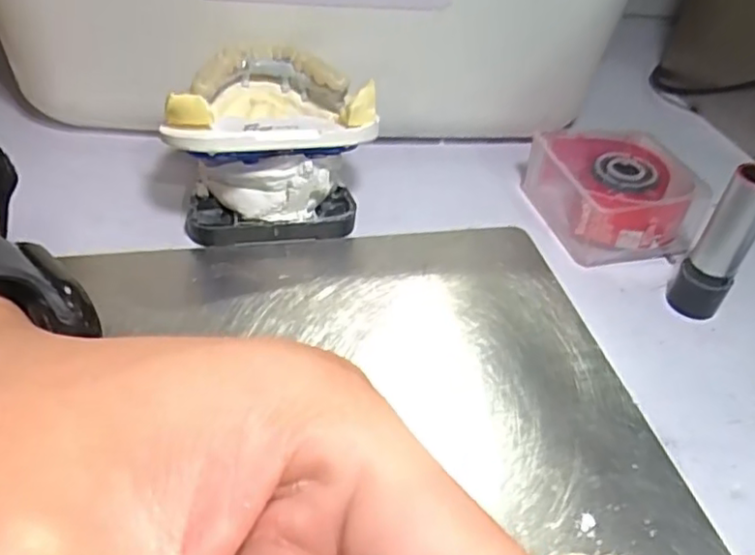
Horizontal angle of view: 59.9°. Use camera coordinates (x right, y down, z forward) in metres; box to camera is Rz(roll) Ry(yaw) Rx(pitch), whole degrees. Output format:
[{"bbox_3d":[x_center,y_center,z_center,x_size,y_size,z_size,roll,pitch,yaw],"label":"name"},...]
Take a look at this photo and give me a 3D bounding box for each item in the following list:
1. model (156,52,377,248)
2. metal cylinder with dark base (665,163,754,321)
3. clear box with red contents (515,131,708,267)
[{"bbox_3d":[-0.041,-0.053,0.265,0.075,0.057,0.065,0,42,-7],"label":"model"},{"bbox_3d":[0.124,-0.011,0.235,0.018,0.059,0.014,28,46,22],"label":"metal cylinder with dark base"},{"bbox_3d":[0.102,-0.038,0.282,0.052,0.032,0.060,-5,43,-12],"label":"clear box with red contents"}]

